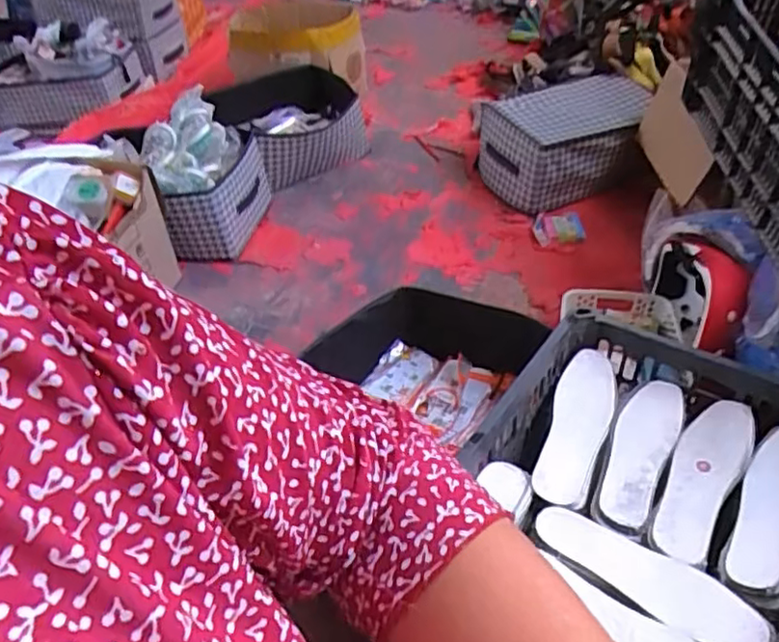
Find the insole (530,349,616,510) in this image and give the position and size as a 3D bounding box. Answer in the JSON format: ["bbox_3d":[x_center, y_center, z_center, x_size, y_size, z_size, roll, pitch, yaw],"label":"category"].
[{"bbox_3d":[0.227,0.122,0.792,0.068,0.013,0.233,13,44,18],"label":"insole"}]

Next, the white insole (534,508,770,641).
[{"bbox_3d":[0.249,0.249,0.646,0.217,0.012,0.068,21,43,32],"label":"white insole"}]

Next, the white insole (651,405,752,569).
[{"bbox_3d":[0.345,0.168,0.728,0.065,0.030,0.218,25,48,28],"label":"white insole"}]

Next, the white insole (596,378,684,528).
[{"bbox_3d":[0.289,0.148,0.766,0.065,0.016,0.214,21,47,25],"label":"white insole"}]

